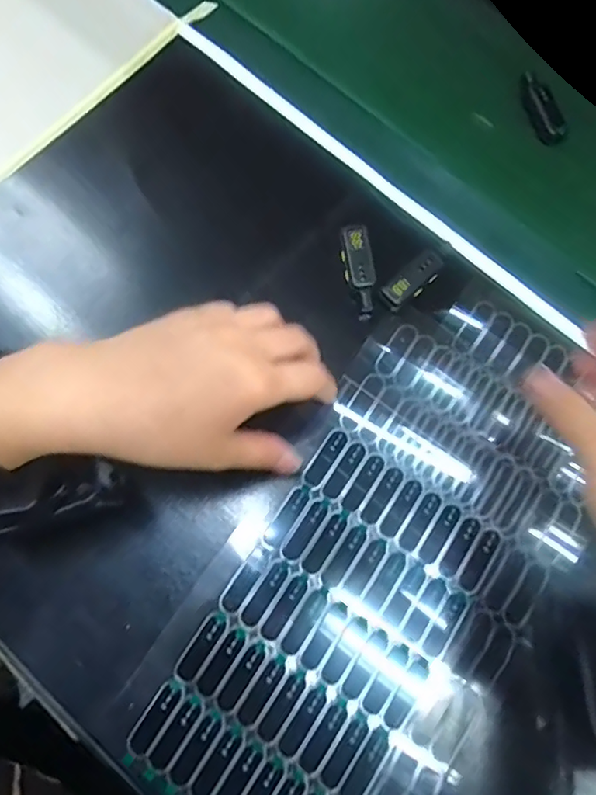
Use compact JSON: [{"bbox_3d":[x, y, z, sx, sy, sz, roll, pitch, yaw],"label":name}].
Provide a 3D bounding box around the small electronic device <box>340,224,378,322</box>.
[{"bbox_3d":[0.039,-0.081,0.351,0.019,0.005,0.063,-7,75,-3],"label":"small electronic device"}]

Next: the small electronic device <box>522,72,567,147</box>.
[{"bbox_3d":[0.178,-0.213,0.405,0.020,0.012,0.057,-21,76,-7],"label":"small electronic device"}]

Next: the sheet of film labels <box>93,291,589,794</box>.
[{"bbox_3d":[0.053,0.095,0.312,0.166,0.005,0.333,34,77,8],"label":"sheet of film labels"}]

